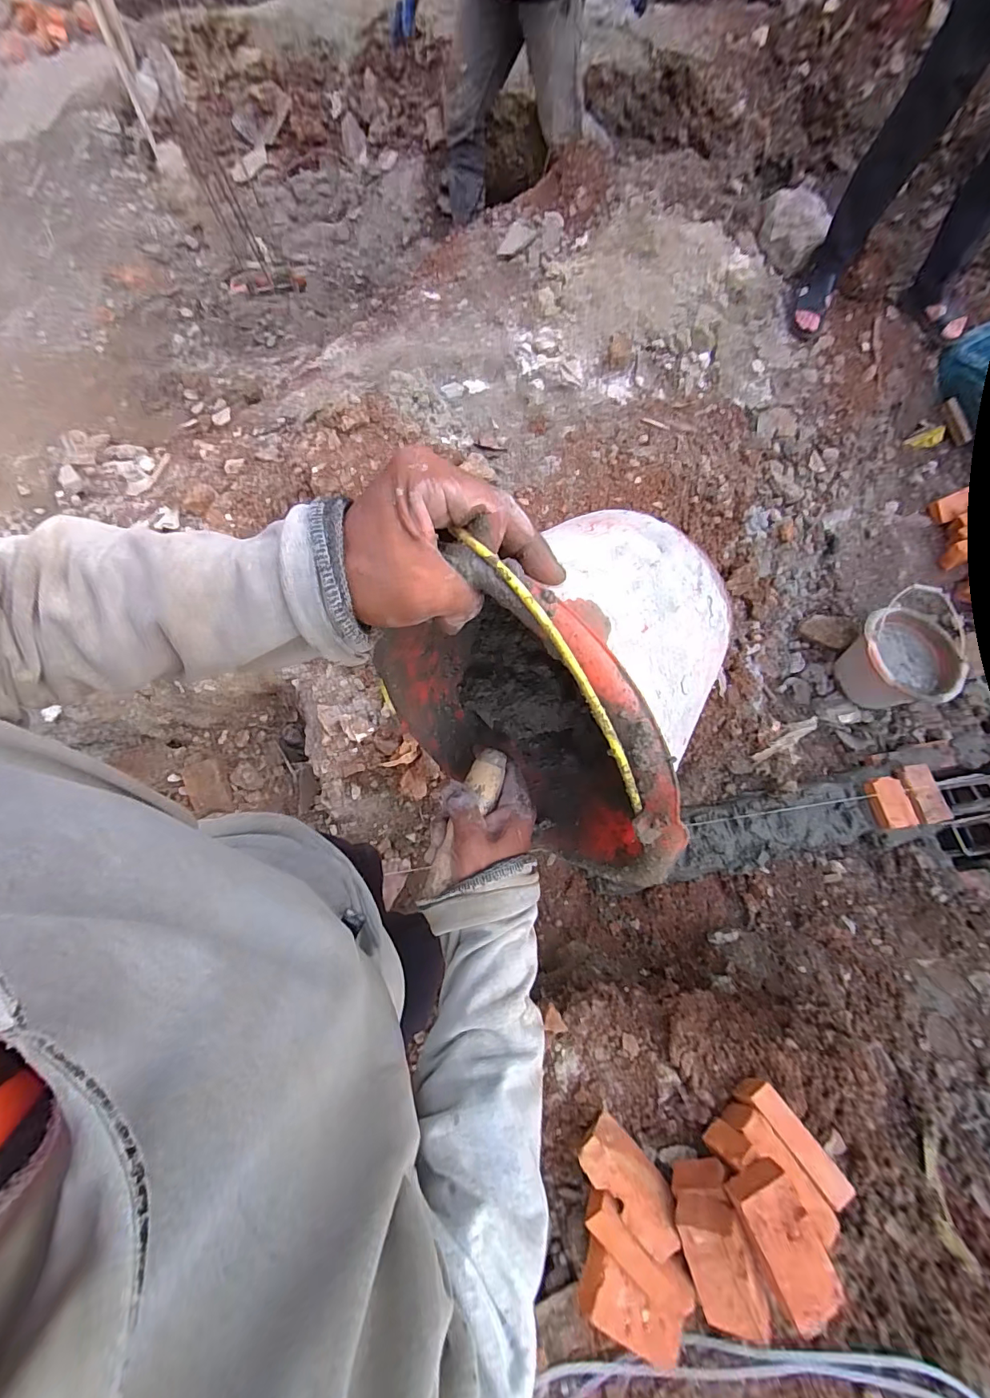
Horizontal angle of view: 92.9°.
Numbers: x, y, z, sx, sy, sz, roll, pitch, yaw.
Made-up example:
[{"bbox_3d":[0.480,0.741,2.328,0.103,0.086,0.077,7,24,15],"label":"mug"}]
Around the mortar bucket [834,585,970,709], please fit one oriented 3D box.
[{"bbox_3d":[1.176,-0.122,1.370,0.331,0.205,0.275,-32,72,-11],"label":"mortar bucket"}]

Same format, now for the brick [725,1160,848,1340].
[{"bbox_3d":[0.389,0.725,0.625,0.087,0.046,0.158,-27,74,-7],"label":"brick"}]

